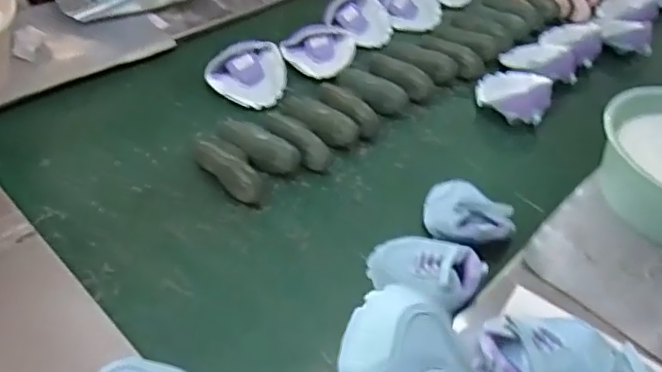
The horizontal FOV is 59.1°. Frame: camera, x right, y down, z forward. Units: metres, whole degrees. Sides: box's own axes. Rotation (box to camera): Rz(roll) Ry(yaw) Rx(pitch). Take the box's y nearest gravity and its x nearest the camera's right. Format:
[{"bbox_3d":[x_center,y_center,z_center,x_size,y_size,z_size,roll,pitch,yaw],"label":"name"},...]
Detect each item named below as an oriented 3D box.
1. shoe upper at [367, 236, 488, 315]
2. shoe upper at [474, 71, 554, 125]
[{"bbox_3d":[0.131,0.117,0.826,0.159,0.049,0.104,21,46,14],"label":"shoe upper"},{"bbox_3d":[0.361,-0.189,1.159,0.140,0.070,0.146,18,45,12],"label":"shoe upper"}]

